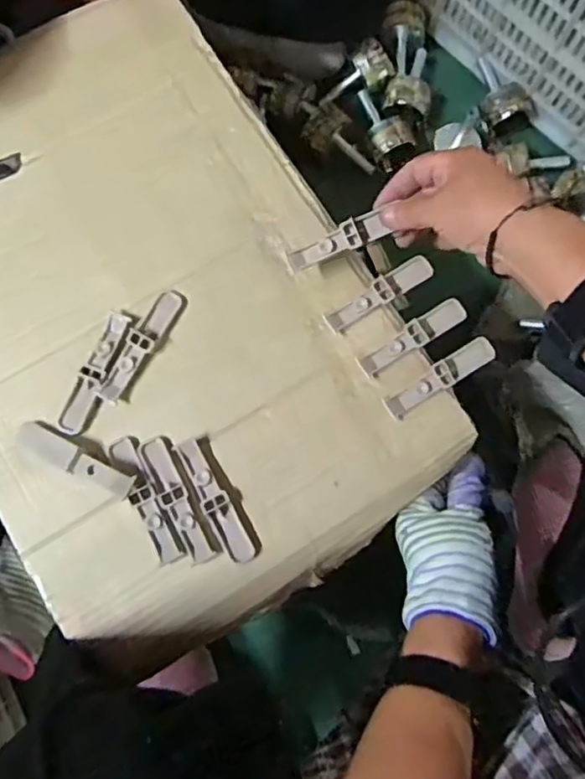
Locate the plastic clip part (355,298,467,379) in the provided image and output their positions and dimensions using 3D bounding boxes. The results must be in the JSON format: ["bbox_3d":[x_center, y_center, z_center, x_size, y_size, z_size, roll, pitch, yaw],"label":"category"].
[{"bbox_3d":[0.096,-0.043,0.486,0.095,0.009,0.021,-31,81,-6],"label":"plastic clip part"}]

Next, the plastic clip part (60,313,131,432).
[{"bbox_3d":[-0.154,-0.014,0.475,0.019,0.009,0.099,21,80,3],"label":"plastic clip part"}]

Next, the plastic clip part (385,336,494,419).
[{"bbox_3d":[0.117,-0.010,0.481,0.097,0.007,0.020,-33,82,-7],"label":"plastic clip part"}]

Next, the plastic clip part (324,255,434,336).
[{"bbox_3d":[0.070,-0.078,0.494,0.097,0.011,0.021,-33,82,-7],"label":"plastic clip part"}]

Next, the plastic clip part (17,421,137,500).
[{"bbox_3d":[-0.161,0.052,0.453,0.094,0.017,0.021,27,80,4],"label":"plastic clip part"}]

